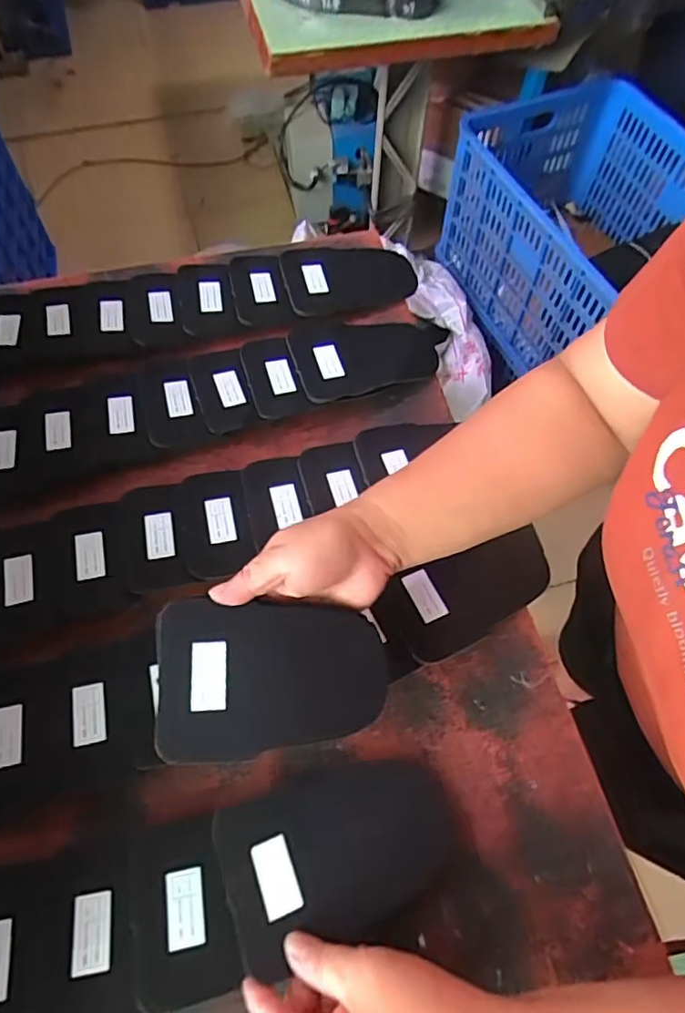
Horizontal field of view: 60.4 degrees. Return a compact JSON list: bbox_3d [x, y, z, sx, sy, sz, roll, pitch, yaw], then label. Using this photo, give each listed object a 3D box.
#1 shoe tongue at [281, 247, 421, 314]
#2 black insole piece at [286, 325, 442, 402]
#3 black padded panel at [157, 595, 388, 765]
[{"bbox_3d":[0.007,-0.251,0.634,0.136,0.009,0.091,-10,64,-8],"label":"shoe tongue"},{"bbox_3d":[0.023,-0.153,0.582,0.145,0.014,0.095,-16,65,-11],"label":"black insole piece"},{"bbox_3d":[-0.043,0.107,0.379,0.143,0.012,0.093,0,75,-16],"label":"black padded panel"}]

